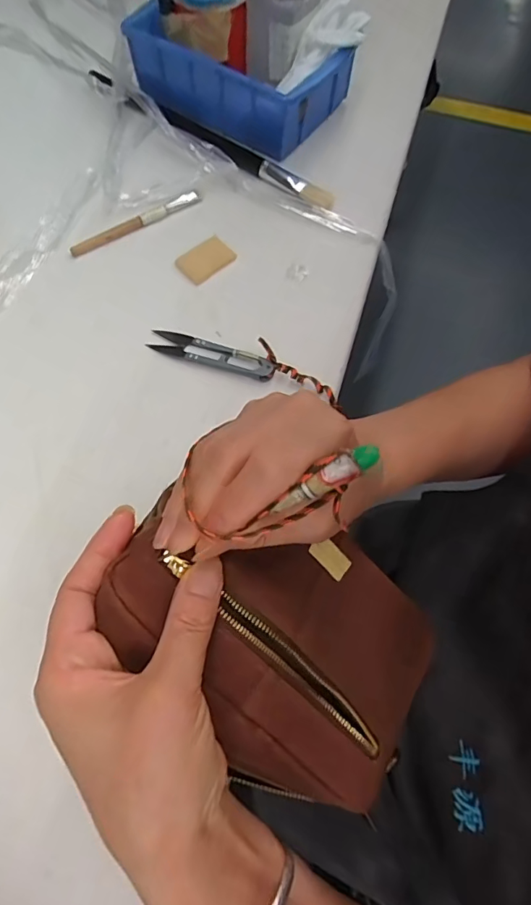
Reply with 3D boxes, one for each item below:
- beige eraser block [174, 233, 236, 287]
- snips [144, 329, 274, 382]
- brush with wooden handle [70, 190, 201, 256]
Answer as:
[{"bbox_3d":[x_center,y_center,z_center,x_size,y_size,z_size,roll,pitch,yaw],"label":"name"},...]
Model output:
[{"bbox_3d":[-0.050,-0.164,0.411,0.044,0.007,0.032,-42,75,-17],"label":"beige eraser block"},{"bbox_3d":[-0.042,-0.078,0.377,0.102,0.012,0.023,20,68,6],"label":"snips"},{"bbox_3d":[-0.114,-0.206,0.428,0.124,0.004,0.014,-32,72,-14],"label":"brush with wooden handle"}]

